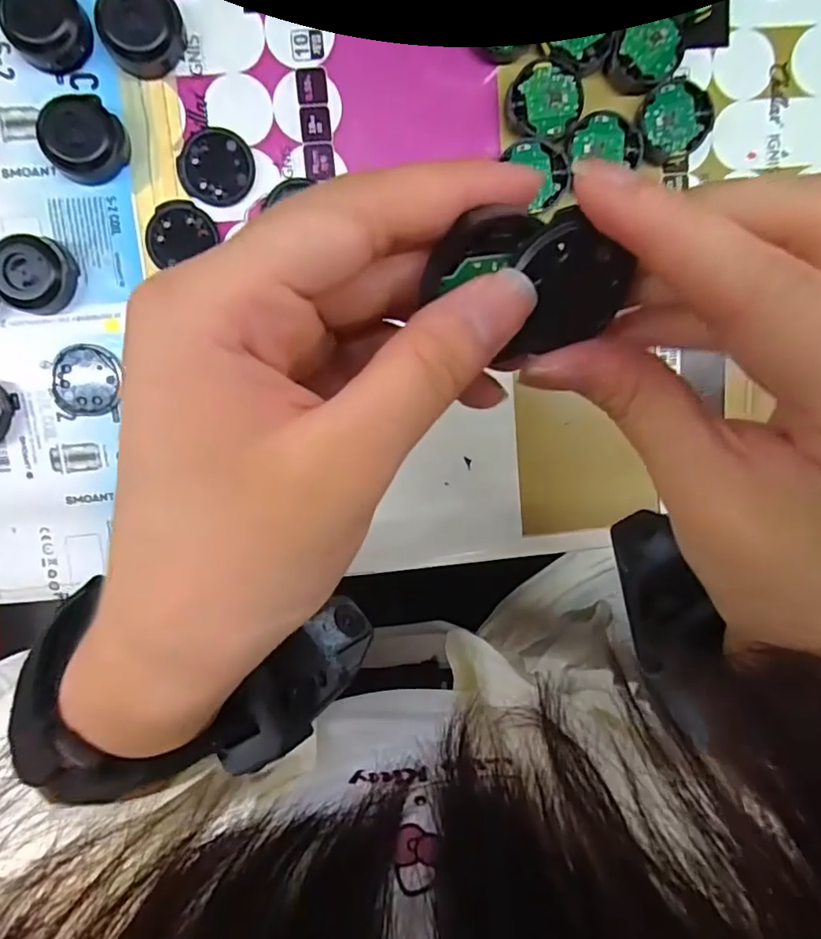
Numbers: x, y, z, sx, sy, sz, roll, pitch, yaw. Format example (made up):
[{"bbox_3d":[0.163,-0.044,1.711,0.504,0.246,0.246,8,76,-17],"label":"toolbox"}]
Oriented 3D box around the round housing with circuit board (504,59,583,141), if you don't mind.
[{"bbox_3d":[0.055,-0.153,0.232,0.029,0.010,0.030,-1,99,-4],"label":"round housing with circuit board"}]

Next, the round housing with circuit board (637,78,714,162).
[{"bbox_3d":[0.111,-0.148,0.237,0.030,0.011,0.029,-1,99,-4],"label":"round housing with circuit board"}]

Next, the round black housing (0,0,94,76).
[{"bbox_3d":[-0.140,-0.172,0.213,0.028,0.012,0.030,-1,99,-4],"label":"round black housing"}]

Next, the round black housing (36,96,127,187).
[{"bbox_3d":[-0.128,-0.129,0.218,0.028,0.014,0.029,-1,99,-4],"label":"round black housing"}]

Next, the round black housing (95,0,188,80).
[{"bbox_3d":[-0.104,-0.172,0.215,0.030,0.013,0.027,-41,100,2],"label":"round black housing"}]

